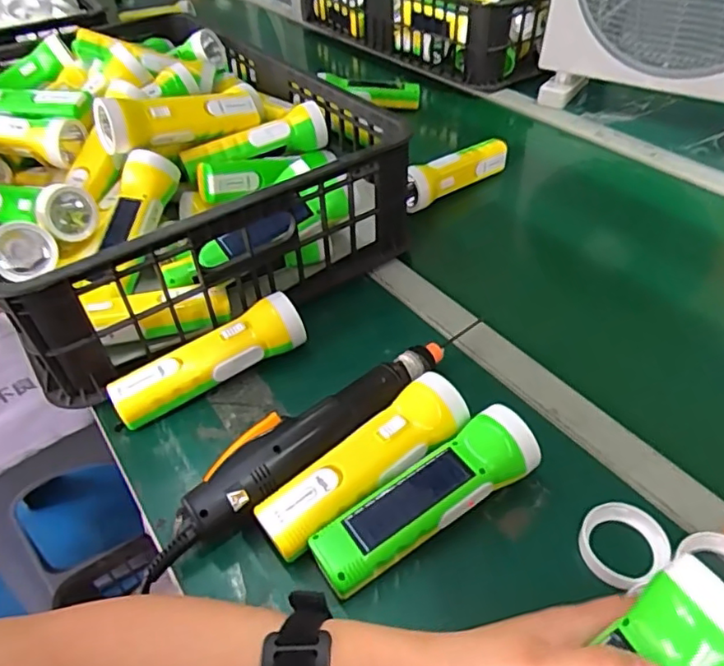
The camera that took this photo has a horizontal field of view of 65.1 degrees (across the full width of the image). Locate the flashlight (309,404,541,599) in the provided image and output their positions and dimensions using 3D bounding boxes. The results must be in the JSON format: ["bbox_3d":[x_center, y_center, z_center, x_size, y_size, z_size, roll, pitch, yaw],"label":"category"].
[{"bbox_3d":[0.046,0.115,0.397,0.176,0.044,0.050,-25,48,-21],"label":"flashlight"}]

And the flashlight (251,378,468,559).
[{"bbox_3d":[0.007,0.099,0.417,0.173,0.043,0.049,-32,50,-26],"label":"flashlight"}]

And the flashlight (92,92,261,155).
[{"bbox_3d":[-0.198,-0.231,0.617,0.167,0.049,0.050,-23,14,-32],"label":"flashlight"}]

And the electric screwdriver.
[{"bbox_3d":[-0.013,0.065,0.451,0.273,0.044,0.046,-33,51,-28],"label":"electric screwdriver"}]

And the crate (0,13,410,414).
[{"bbox_3d":[-0.264,-0.218,0.689,0.402,0.169,0.595,-28,49,-24],"label":"crate"}]

